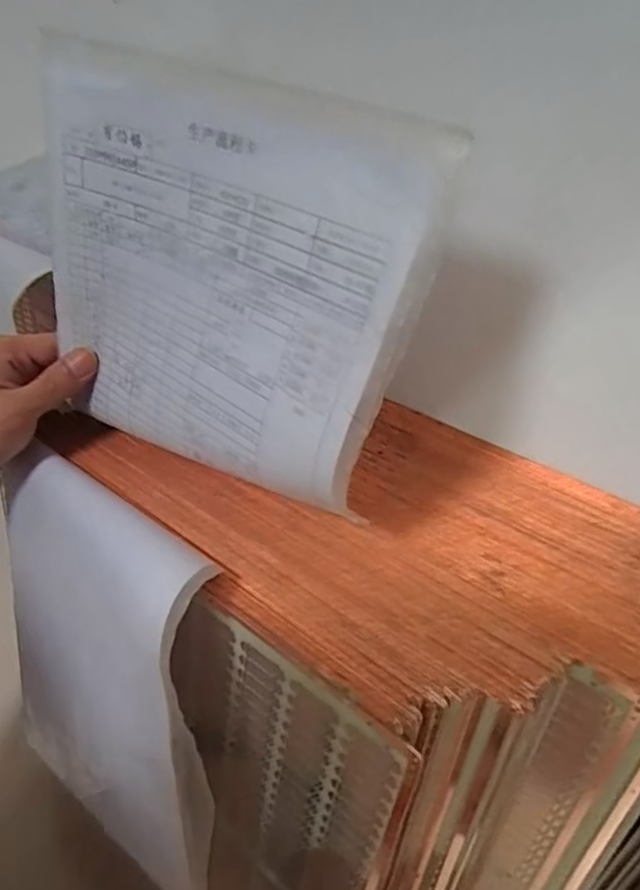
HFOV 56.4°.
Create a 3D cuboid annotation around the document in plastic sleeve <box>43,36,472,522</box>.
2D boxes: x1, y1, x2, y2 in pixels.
[{"bbox_3d":[-0.060,-0.074,0.285,0.225,0.174,0.029,24,25,29],"label":"document in plastic sleeve"}]

